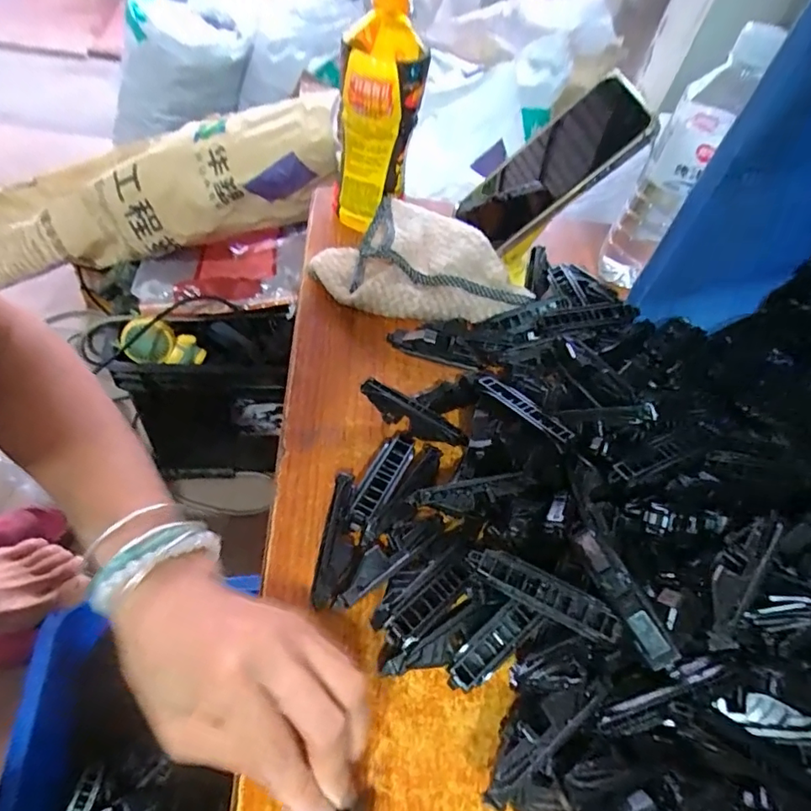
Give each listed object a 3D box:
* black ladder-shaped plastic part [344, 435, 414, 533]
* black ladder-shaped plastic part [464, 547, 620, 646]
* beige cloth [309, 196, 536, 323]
[{"bbox_3d":[-0.016,0.048,0.332,0.021,0.010,0.082,19,41,11],"label":"black ladder-shaped plastic part"},{"bbox_3d":[0.071,0.098,0.275,0.079,0.010,0.019,27,53,10],"label":"black ladder-shaped plastic part"},{"bbox_3d":[0.012,-0.126,0.456,0.178,0.049,0.112,9,51,-6],"label":"beige cloth"}]

